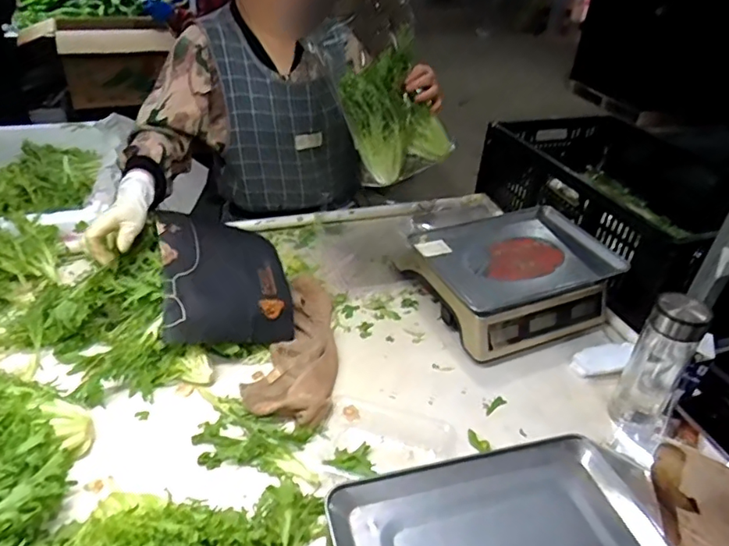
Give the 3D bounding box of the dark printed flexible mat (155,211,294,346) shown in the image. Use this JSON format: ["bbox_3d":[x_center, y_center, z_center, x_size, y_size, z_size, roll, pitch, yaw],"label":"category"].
[{"bbox_3d":[-0.228,-0.001,0.888,0.208,0.064,0.253,5,52,-30],"label":"dark printed flexible mat"}]

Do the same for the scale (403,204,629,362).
[{"bbox_3d":[0.264,0.012,0.981,0.325,0.133,0.253,-12,38,-23],"label":"scale"}]

